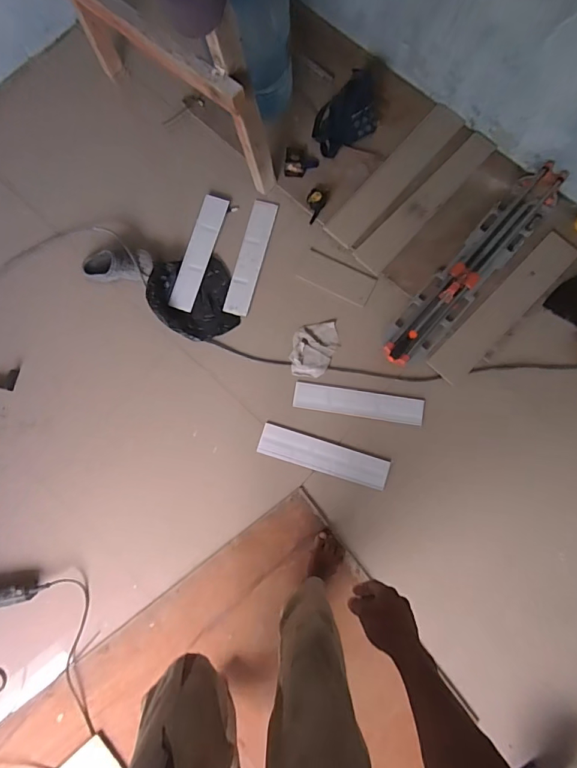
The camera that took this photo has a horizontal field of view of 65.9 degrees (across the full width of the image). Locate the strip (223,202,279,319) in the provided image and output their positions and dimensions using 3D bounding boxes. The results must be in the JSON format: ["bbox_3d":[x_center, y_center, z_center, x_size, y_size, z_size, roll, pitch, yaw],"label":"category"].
[{"bbox_3d":[-0.121,-0.415,1.453,0.082,0.005,0.394,15,81,4],"label":"strip"}]

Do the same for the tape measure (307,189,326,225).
[{"bbox_3d":[0.085,-0.585,1.456,0.059,0.033,0.110,18,81,4],"label":"tape measure"}]

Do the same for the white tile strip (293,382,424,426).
[{"bbox_3d":[0.218,0.061,1.393,0.400,0.017,0.081,8,94,1],"label":"white tile strip"}]

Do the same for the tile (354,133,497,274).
[{"bbox_3d":[0.452,-0.594,1.451,0.105,0.010,0.566,44,88,11],"label":"tile"}]

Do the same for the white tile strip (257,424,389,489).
[{"bbox_3d":[0.107,0.224,1.374,0.398,0.013,0.096,17,83,6],"label":"white tile strip"}]

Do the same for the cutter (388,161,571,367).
[{"bbox_3d":[0.562,-0.354,1.384,0.151,0.123,0.778,42,83,7],"label":"cutter"}]

